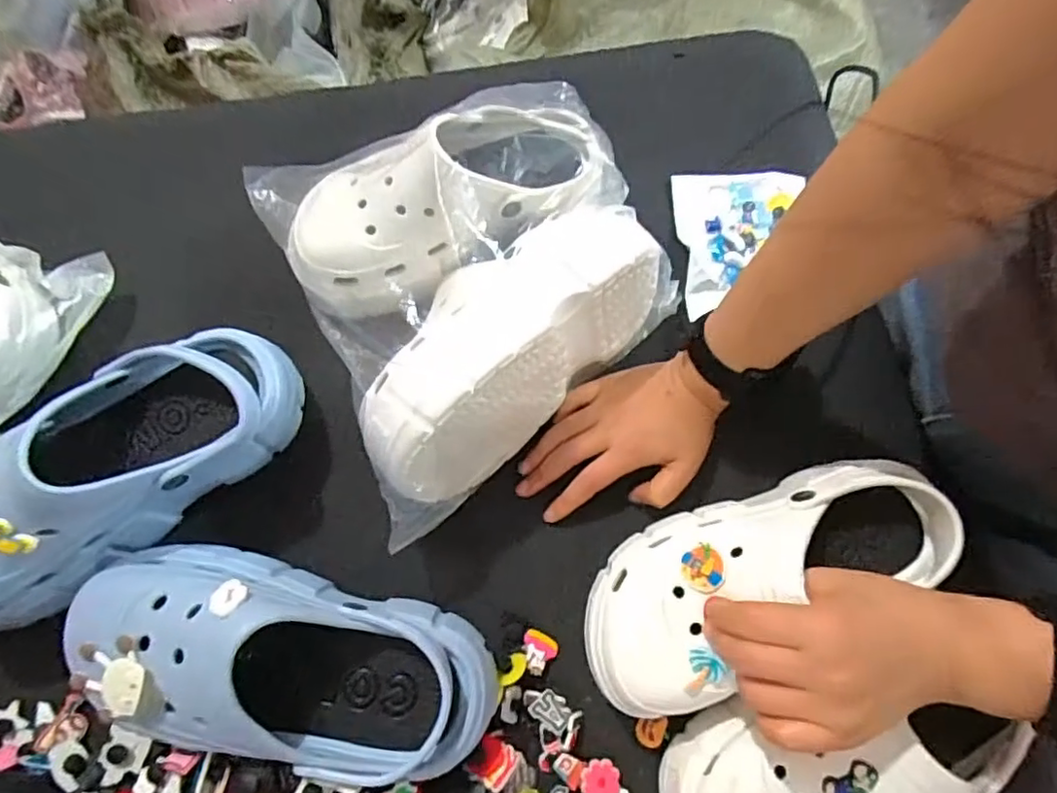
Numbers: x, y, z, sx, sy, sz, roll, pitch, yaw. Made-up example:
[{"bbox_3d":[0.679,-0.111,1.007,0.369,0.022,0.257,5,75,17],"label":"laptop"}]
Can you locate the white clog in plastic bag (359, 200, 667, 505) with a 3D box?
[{"bbox_3d":[-0.015,-0.040,0.441,0.115,0.100,0.256,43,77,10],"label":"white clog in plastic bag"}]

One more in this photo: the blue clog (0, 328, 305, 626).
[{"bbox_3d":[-0.277,0.045,0.400,0.257,0.088,0.100,-34,77,-11],"label":"blue clog"}]

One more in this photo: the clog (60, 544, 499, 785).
[{"bbox_3d":[-0.150,0.167,0.380,0.259,0.094,0.108,14,74,3],"label":"clog"}]

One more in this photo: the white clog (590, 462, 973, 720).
[{"bbox_3d":[0.148,0.113,0.390,0.238,0.074,0.102,-23,76,-3],"label":"white clog"}]

